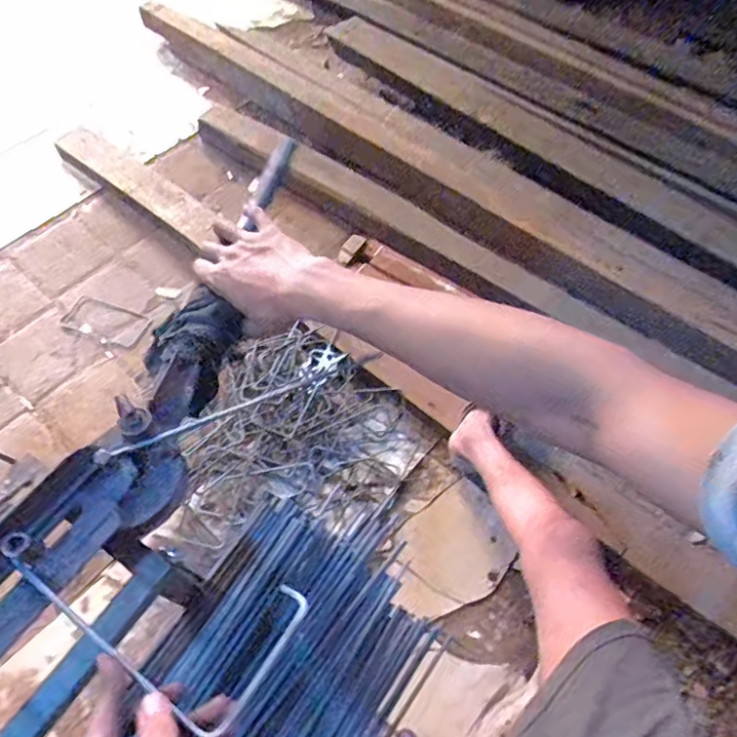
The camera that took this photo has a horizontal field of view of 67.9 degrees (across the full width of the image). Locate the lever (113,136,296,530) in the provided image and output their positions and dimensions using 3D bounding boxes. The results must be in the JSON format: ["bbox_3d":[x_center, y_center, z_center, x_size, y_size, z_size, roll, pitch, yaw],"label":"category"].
[{"bbox_3d":[-0.149,-0.070,0.502,0.074,0.069,0.417,12,63,3],"label":"lever"}]

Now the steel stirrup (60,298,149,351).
[{"bbox_3d":[-0.659,-0.114,1.370,0.229,0.010,0.109,20,66,15],"label":"steel stirrup"}]

